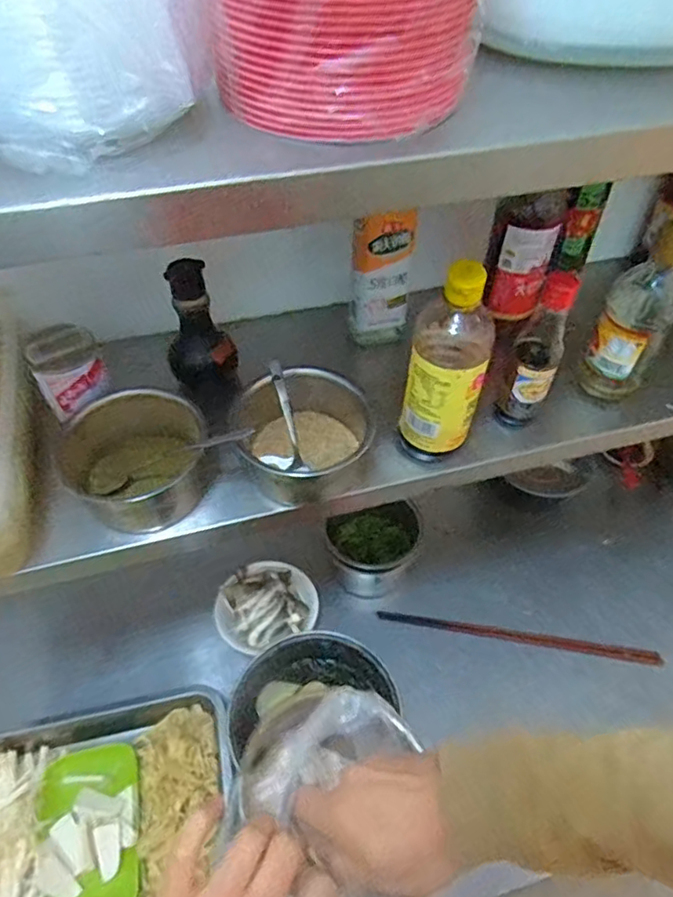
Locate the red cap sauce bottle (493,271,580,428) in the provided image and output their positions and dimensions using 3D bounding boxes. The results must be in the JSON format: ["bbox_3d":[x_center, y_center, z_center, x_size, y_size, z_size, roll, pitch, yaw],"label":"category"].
[{"bbox_3d":[0.196,-0.082,0.591,0.045,0.146,0.040,23,52,19],"label":"red cap sauce bottle"}]

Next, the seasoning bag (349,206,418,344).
[{"bbox_3d":[0.050,-0.187,0.657,0.065,0.163,0.025,7,48,6],"label":"seasoning bag"}]

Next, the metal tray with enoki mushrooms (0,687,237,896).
[{"bbox_3d":[-0.318,0.470,0.715,0.393,0.075,0.290,-12,49,-11],"label":"metal tray with enoki mushrooms"}]

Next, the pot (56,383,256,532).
[{"bbox_3d":[-0.180,0.008,0.574,0.155,0.085,0.112,-27,53,-22],"label":"pot"}]

